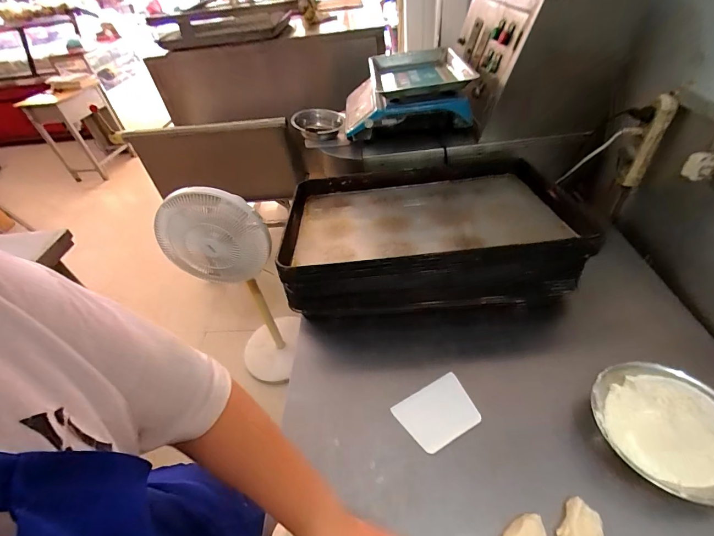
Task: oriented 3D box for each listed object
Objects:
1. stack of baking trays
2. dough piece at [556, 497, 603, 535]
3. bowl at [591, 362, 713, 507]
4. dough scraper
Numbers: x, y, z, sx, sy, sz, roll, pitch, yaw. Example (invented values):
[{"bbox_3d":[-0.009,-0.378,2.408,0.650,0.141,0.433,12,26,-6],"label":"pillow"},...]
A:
[{"bbox_3d":[0.156,-0.104,0.808,0.631,0.160,0.427,-5,43,4],"label":"stack of baking trays"},{"bbox_3d":[0.285,0.331,0.435,0.037,0.028,0.059,25,51,31],"label":"dough piece"},{"bbox_3d":[0.450,0.241,0.502,0.176,0.076,0.184,-5,43,4],"label":"bowl"},{"bbox_3d":[0.135,0.245,0.578,0.121,0.010,0.095,-29,44,-9],"label":"dough scraper"}]

